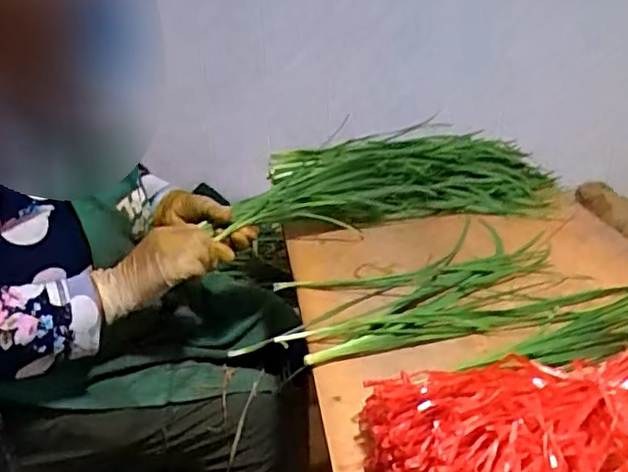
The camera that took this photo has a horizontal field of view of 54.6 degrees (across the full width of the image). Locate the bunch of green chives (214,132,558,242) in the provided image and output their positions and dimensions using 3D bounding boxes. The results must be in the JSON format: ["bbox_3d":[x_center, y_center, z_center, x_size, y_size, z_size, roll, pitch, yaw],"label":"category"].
[{"bbox_3d":[0.153,-0.093,0.991,0.546,0.115,0.233,-9,29,-18],"label":"bunch of green chives"}]

